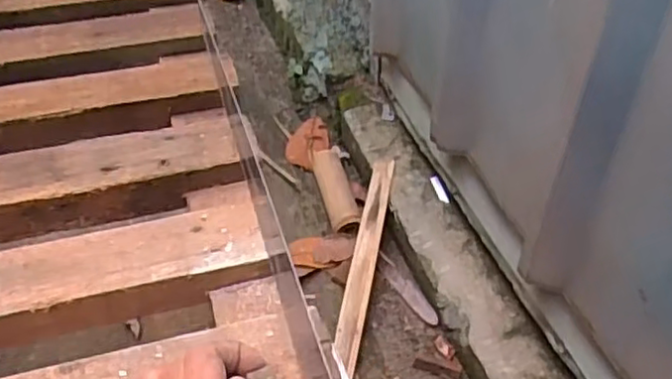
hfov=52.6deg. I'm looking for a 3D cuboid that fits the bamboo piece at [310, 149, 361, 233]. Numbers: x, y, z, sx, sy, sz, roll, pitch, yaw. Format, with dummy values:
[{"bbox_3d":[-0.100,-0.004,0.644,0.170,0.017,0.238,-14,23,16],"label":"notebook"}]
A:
[{"bbox_3d":[-0.001,-0.004,1.134,0.051,0.045,0.206,-10,43,-11],"label":"bamboo piece"}]

